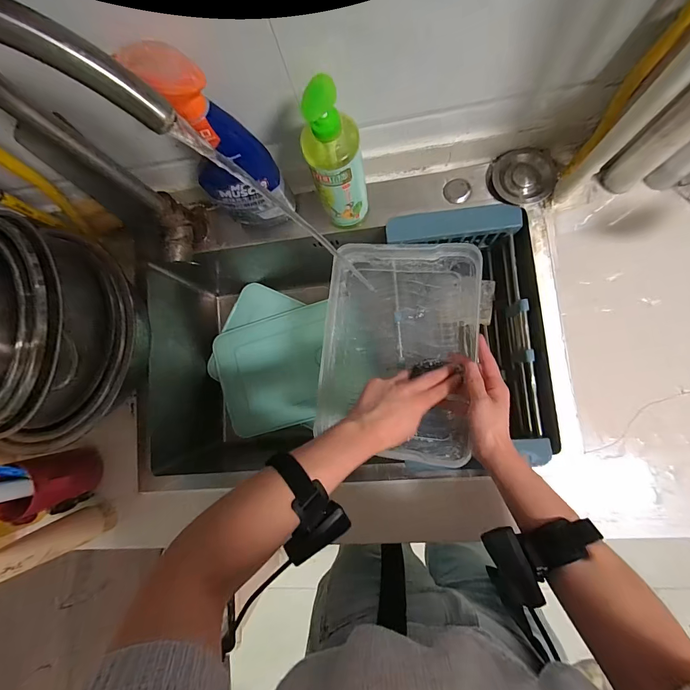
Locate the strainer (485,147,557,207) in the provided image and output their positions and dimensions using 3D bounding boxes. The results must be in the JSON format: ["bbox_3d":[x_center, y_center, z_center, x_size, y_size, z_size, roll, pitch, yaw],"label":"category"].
[{"bbox_3d":[0.257,-0.241,0.487,0.097,0.026,0.074,-10,84,6],"label":"strainer"}]

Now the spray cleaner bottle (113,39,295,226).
[{"bbox_3d":[-0.139,-0.221,0.403,0.086,0.257,0.056,6,86,8],"label":"spray cleaner bottle"}]

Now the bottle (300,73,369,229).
[{"bbox_3d":[-0.008,-0.212,0.412,0.060,0.202,0.053,-7,85,7],"label":"bottle"}]

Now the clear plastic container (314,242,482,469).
[{"bbox_3d":[0.076,0.005,0.518,0.213,0.095,0.306,6,86,8],"label":"clear plastic container"}]

